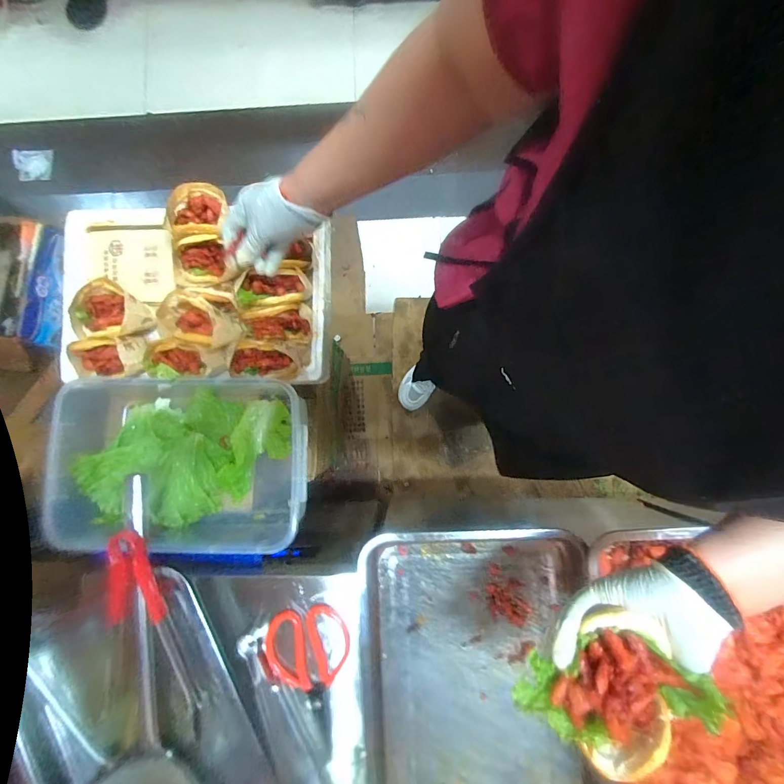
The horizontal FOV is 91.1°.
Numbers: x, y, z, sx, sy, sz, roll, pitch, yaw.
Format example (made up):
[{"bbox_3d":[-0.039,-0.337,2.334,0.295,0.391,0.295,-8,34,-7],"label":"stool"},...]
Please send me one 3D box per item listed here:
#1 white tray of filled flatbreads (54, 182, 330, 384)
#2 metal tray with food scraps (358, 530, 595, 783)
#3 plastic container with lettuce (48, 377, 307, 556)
[{"bbox_3d":[-0.344,-0.171,0.637,0.460,0.104,0.293,1,78,0],"label":"white tray of filled flatbreads"},{"bbox_3d":[0.109,0.403,0.512,0.293,0.040,0.448,-2,91,3],"label":"metal tray with food scraps"},{"bbox_3d":[-0.331,0.121,0.646,0.391,0.155,0.259,-2,78,-1],"label":"plastic container with lettuce"}]

